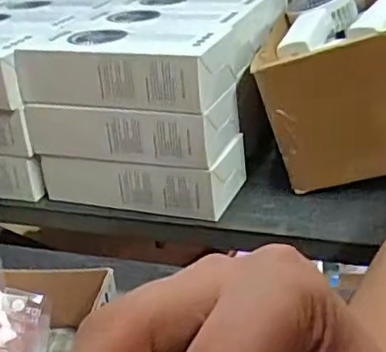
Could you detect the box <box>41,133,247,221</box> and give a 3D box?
[{"bbox_3d":[-0.038,-0.004,0.486,0.147,0.043,0.066,4,26,20],"label":"box"}]

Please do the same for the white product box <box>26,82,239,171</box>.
[{"bbox_3d":[-0.044,-0.041,0.469,0.149,0.040,0.069,4,26,20],"label":"white product box"}]

